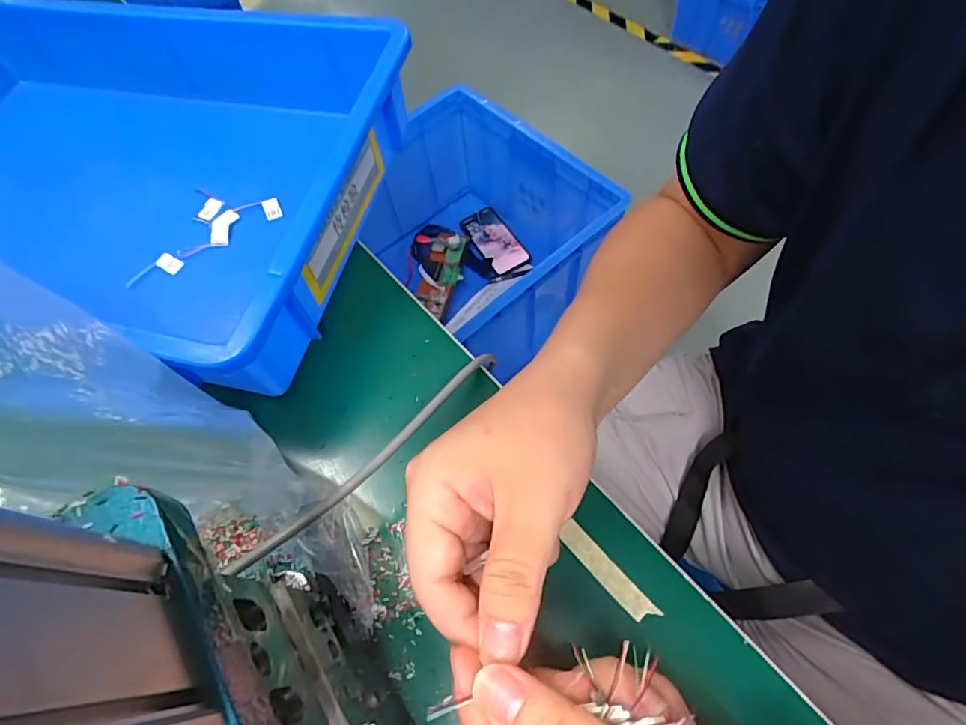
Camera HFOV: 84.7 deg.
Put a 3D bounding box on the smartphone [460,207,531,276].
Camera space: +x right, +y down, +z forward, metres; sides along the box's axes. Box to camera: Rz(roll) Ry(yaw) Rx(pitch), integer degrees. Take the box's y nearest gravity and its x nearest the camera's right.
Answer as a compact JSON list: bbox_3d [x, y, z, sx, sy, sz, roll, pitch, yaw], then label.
[{"bbox_3d":[0.022,-0.247,1.052,0.078,0.010,0.159,-29,63,-11],"label":"smartphone"}]

